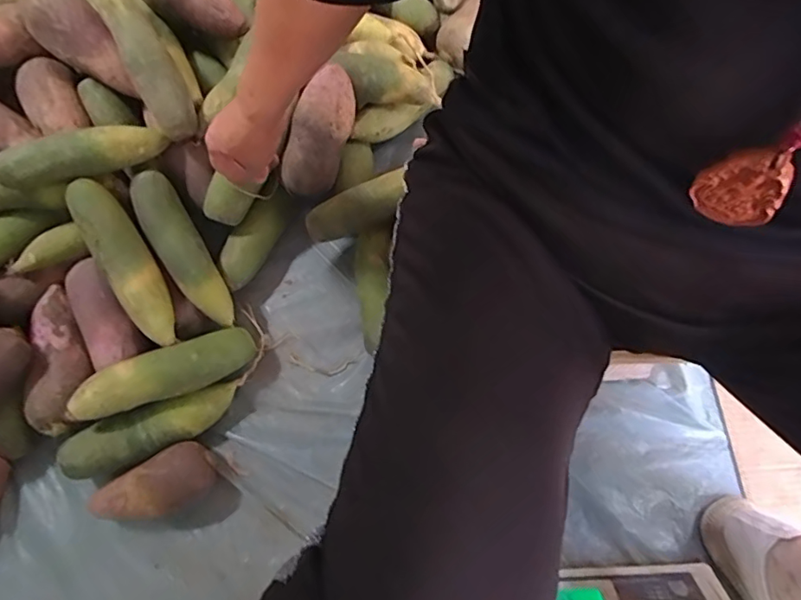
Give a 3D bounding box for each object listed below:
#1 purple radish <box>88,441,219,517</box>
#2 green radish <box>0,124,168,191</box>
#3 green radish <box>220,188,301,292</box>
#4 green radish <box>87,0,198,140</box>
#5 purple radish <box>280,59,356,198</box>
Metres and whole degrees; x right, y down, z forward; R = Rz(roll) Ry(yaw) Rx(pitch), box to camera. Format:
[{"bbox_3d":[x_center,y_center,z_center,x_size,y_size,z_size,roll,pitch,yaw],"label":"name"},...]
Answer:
[{"bbox_3d":[-0.275,0.212,0.584,0.131,0.068,0.067,-28,73,-9],"label":"purple radish"},{"bbox_3d":[-0.367,-0.169,0.608,0.178,0.059,0.046,-21,72,-7],"label":"green radish"},{"bbox_3d":[-0.190,-0.085,0.676,0.049,0.040,0.140,33,74,11],"label":"green radish"},{"bbox_3d":[-0.303,-0.300,0.608,0.057,0.055,0.224,-28,97,-8],"label":"green radish"},{"bbox_3d":[-0.098,-0.198,0.637,0.051,0.055,0.161,26,112,9],"label":"purple radish"}]

